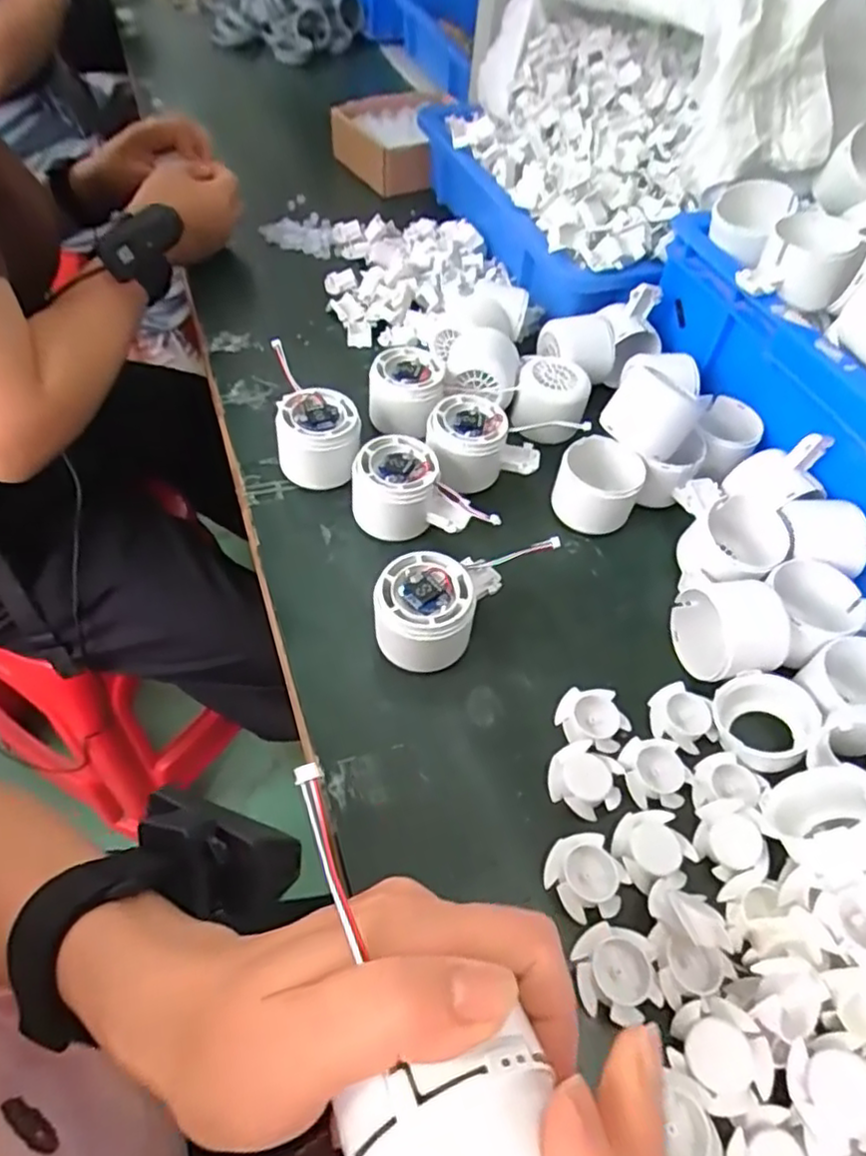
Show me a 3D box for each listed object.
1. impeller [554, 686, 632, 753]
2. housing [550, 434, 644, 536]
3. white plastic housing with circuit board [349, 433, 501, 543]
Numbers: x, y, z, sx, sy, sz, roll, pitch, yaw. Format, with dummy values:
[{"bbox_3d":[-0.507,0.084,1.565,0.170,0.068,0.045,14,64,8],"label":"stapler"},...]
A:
[{"bbox_3d":[0.095,0.084,0.398,0.038,0.012,0.041,2,53,-3],"label":"impeller"},{"bbox_3d":[0.119,-0.067,0.492,0.060,0.044,0.066,17,52,7],"label":"housing"},{"bbox_3d":[-0.005,-0.059,0.469,0.105,0.042,0.056,16,52,6],"label":"white plastic housing with circuit board"}]

